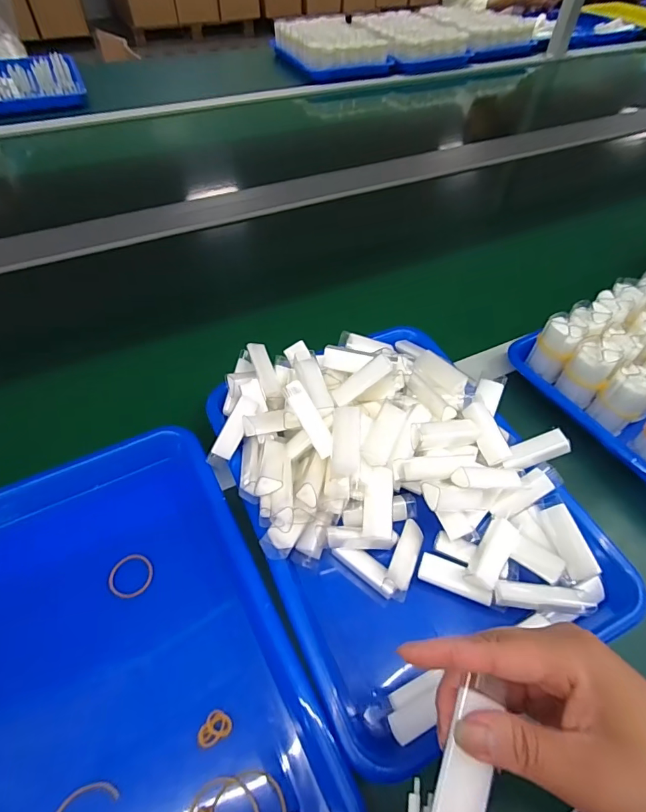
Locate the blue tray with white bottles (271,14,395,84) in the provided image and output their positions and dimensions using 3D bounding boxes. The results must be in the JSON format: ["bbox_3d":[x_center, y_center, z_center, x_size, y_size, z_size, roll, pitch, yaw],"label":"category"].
[{"bbox_3d":[0.018,-0.956,1.164,0.227,0.079,0.283,-21,56,-18],"label":"blue tray with white bottles"}]

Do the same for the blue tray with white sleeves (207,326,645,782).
[{"bbox_3d":[0.064,0.058,0.357,0.254,0.087,0.321,-21,56,-18],"label":"blue tray with white sleeves"}]

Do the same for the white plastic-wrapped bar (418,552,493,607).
[{"bbox_3d":[0.102,0.132,0.335,0.054,0.011,0.022,19,54,12],"label":"white plastic-wrapped bar"}]

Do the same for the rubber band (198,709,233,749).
[{"bbox_3d":[-0.070,0.205,0.279,0.021,0.004,0.016,-25,57,-20],"label":"rubber band"}]

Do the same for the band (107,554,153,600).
[{"bbox_3d":[-0.150,0.132,0.340,0.032,0.006,0.034,5,50,-5],"label":"band"}]

